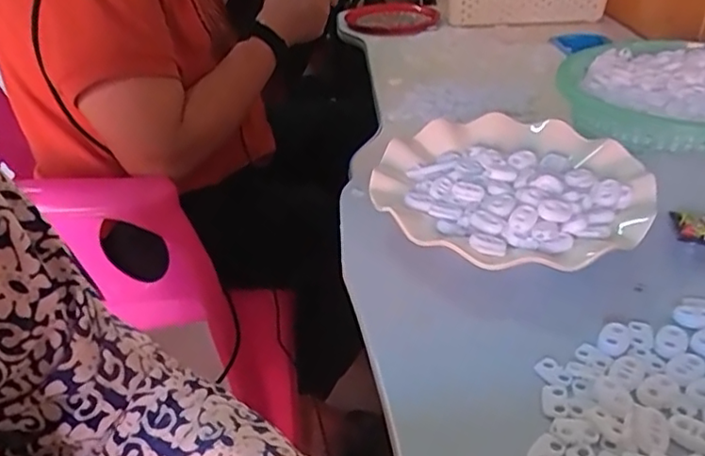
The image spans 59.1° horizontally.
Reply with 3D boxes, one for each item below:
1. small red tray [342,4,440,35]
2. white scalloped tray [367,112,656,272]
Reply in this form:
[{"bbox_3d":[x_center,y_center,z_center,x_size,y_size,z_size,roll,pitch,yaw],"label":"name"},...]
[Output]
[{"bbox_3d":[0.072,-0.400,1.188,0.161,0.024,0.184,-9,33,-4],"label":"small red tray"},{"bbox_3d":[0.106,-0.027,0.430,0.174,0.034,0.178,4,35,15],"label":"white scalloped tray"}]

